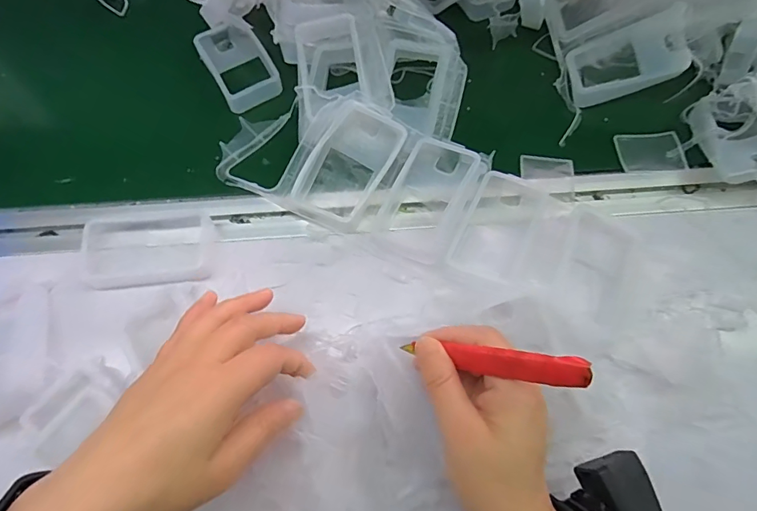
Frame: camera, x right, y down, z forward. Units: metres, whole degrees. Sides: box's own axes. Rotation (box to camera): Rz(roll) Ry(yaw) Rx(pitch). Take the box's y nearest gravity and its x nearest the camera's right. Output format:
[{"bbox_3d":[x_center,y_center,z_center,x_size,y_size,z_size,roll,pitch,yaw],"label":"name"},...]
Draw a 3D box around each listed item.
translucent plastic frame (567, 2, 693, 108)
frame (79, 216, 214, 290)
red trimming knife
[{"bbox_3d":[0.226,-0.178,0.411,0.104,0.011,0.059,-19,74,18],"label":"translucent plastic frame"},{"bbox_3d":[-0.179,-0.004,0.356,0.091,0.019,0.057,-8,68,-2],"label":"frame"},{"bbox_3d":[0.056,0.058,0.251,0.117,0.012,0.013,-3,57,47],"label":"red trimming knife"}]

